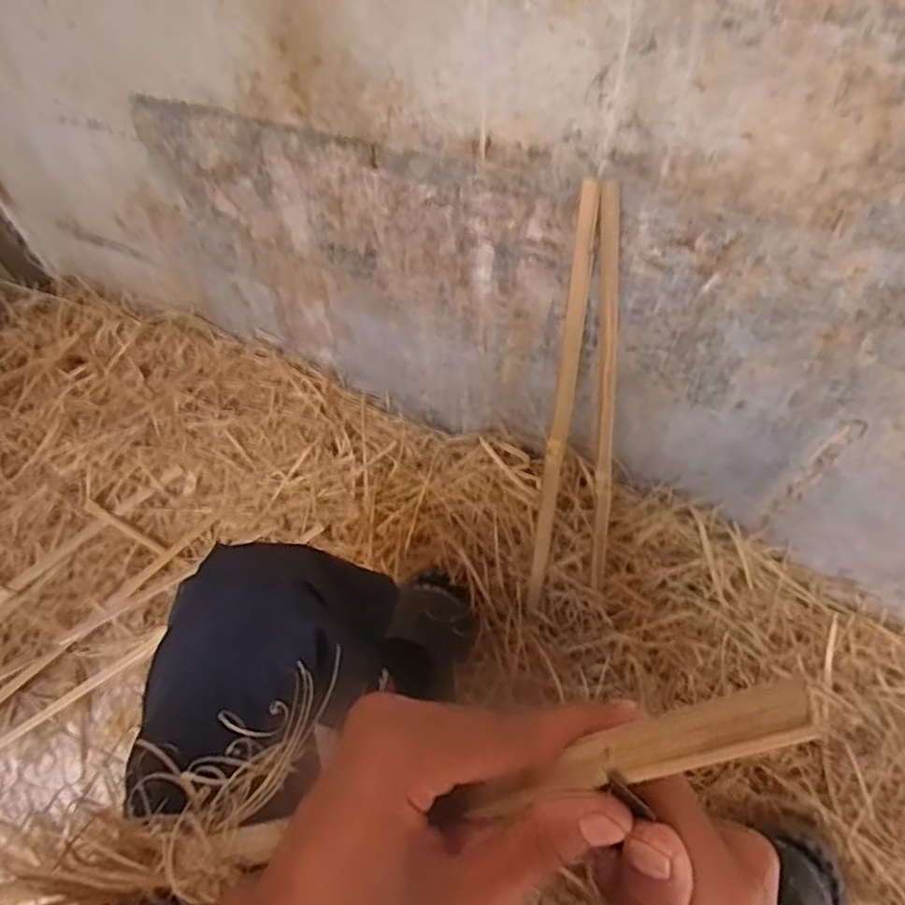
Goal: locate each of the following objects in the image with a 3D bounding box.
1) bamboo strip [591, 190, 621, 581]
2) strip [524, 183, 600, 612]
[{"bbox_3d":[0.165,-0.031,0.733,0.018,0.495,0.021,-7,33,-1],"label":"bamboo strip"},{"bbox_3d":[0.118,-0.023,0.746,0.021,0.518,0.017,8,34,8],"label":"strip"}]

